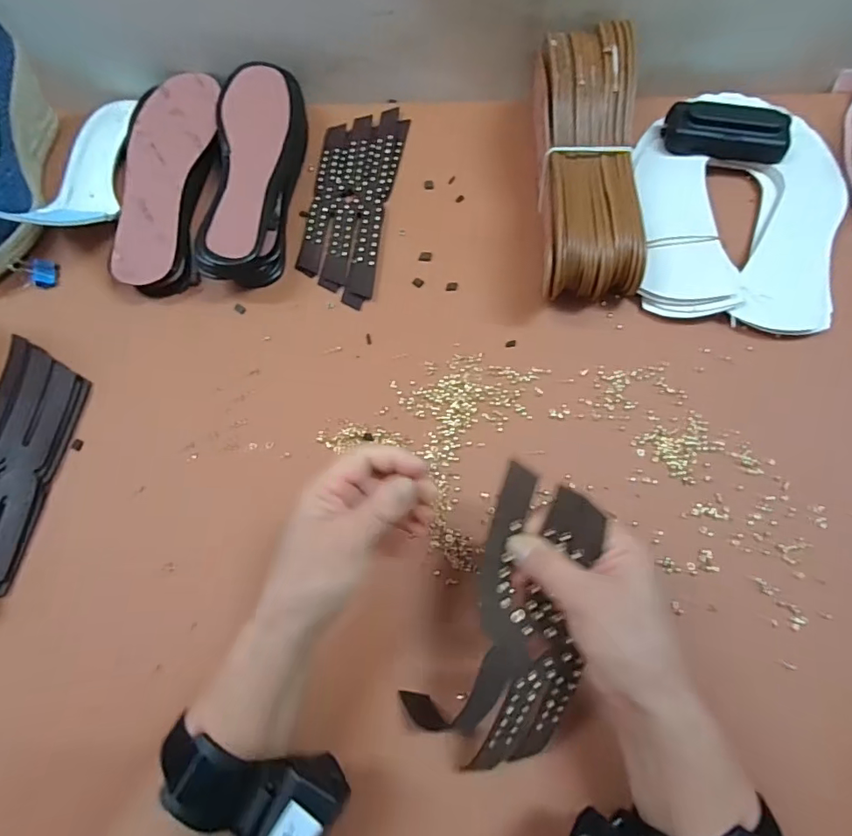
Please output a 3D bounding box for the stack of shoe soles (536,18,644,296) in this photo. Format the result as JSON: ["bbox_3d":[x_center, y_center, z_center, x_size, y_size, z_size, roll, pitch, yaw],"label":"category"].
[{"bbox_3d":[0.136,-0.215,0.442,0.084,0.084,0.239,2,71,2],"label":"stack of shoe soles"}]

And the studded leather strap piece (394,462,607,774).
[{"bbox_3d":[0.049,0.117,0.293,0.085,0.043,0.171,12,94,5],"label":"studded leather strap piece"}]

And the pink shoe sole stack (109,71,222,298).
[{"bbox_3d":[-0.243,-0.230,0.486,0.082,0.028,0.240,-1,71,1],"label":"pink shoe sole stack"}]

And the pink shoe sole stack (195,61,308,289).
[{"bbox_3d":[-0.156,-0.222,0.468,0.068,0.051,0.217,1,71,2],"label":"pink shoe sole stack"}]

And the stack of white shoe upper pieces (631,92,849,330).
[{"bbox_3d":[0.281,-0.185,0.453,0.174,0.033,0.223,11,71,5],"label":"stack of white shoe upper pieces"}]

